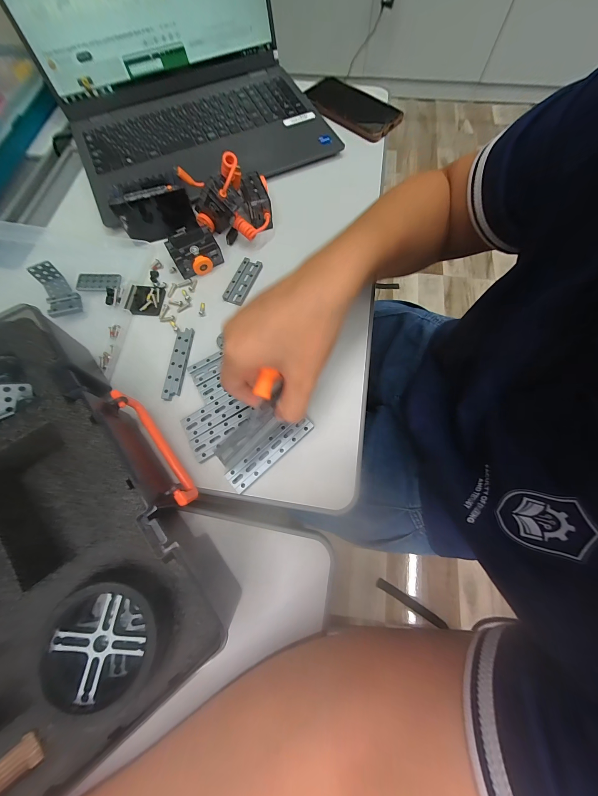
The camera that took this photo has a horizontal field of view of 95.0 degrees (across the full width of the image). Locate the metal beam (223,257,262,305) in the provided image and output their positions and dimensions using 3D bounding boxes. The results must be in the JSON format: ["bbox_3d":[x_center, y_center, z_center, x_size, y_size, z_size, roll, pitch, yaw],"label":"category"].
[{"bbox_3d":[-0.067,-0.143,0.334,0.028,0.009,0.064,21,73,8],"label":"metal beam"}]

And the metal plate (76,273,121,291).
[{"bbox_3d":[-0.243,-0.140,0.331,0.047,0.004,0.026,-3,71,0],"label":"metal plate"}]

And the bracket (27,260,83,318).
[{"bbox_3d":[-0.277,-0.122,0.312,0.031,0.025,0.062,-31,73,-9],"label":"bracket"}]

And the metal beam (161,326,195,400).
[{"bbox_3d":[-0.132,-0.038,0.300,0.019,0.007,0.084,6,71,3],"label":"metal beam"}]

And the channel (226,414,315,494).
[{"bbox_3d":[-0.027,0.052,0.269,0.094,0.010,0.024,-41,75,-12],"label":"channel"}]

